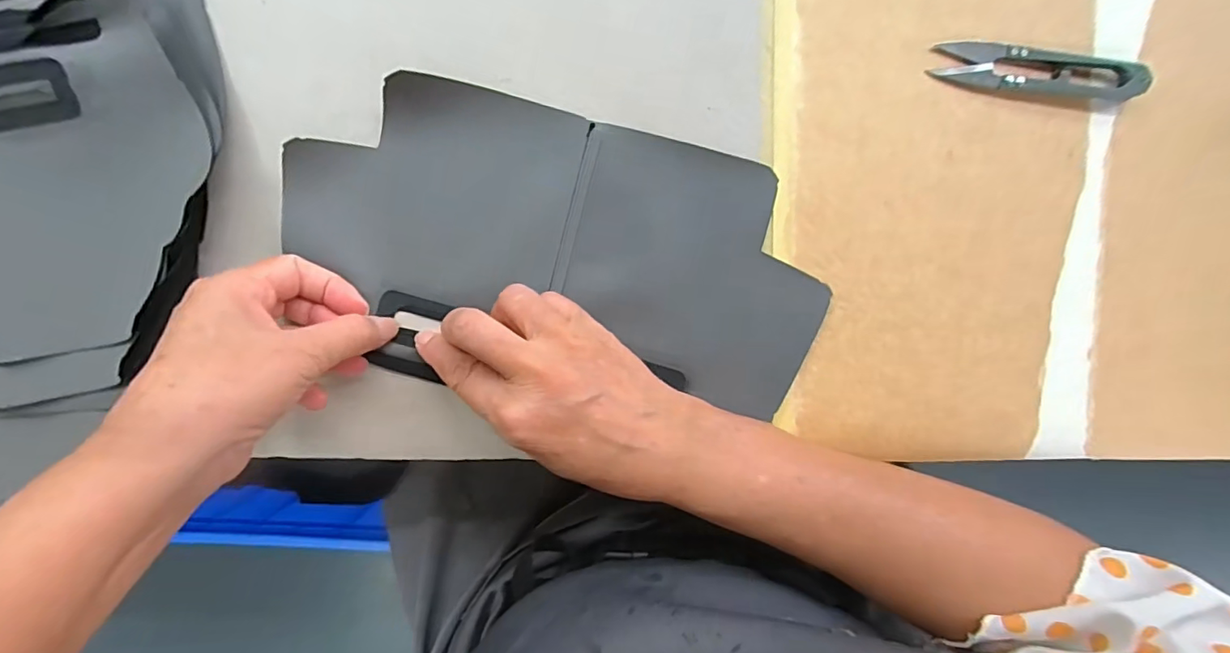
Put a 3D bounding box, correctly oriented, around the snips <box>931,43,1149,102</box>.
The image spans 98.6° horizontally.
[{"bbox_3d":[0.217,-0.132,0.271,0.099,0.015,0.022,10,96,0],"label":"snips"}]

